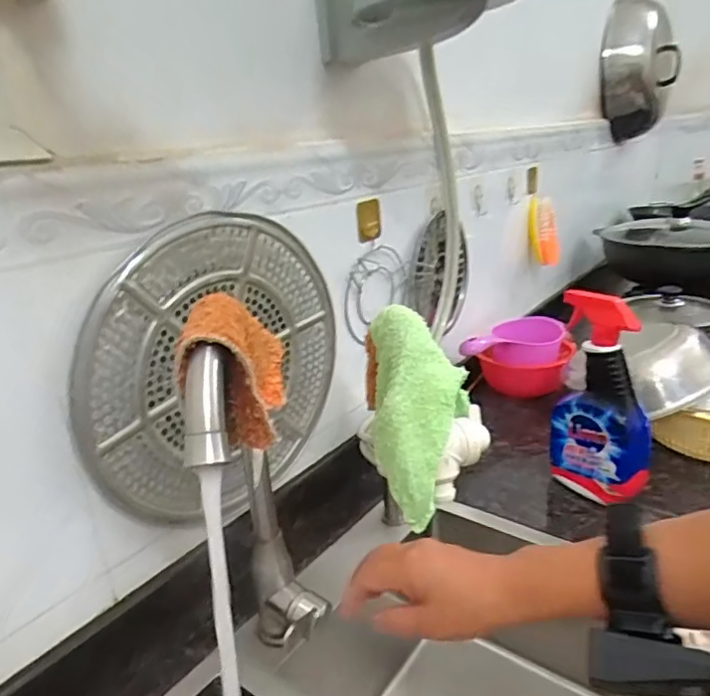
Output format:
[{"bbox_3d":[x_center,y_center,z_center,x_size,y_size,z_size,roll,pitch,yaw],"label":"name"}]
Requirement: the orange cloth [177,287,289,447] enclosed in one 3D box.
[{"bbox_3d":[-0.070,0.012,0.415,0.042,0.105,0.140,2,21,16],"label":"orange cloth"}]

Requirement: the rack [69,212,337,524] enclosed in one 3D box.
[{"bbox_3d":[-0.137,0.021,0.617,0.029,0.310,0.326,10,25,35],"label":"rack"}]

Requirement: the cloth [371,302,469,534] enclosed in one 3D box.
[{"bbox_3d":[0.063,0.055,0.546,0.090,0.071,0.210,-3,64,3],"label":"cloth"}]

